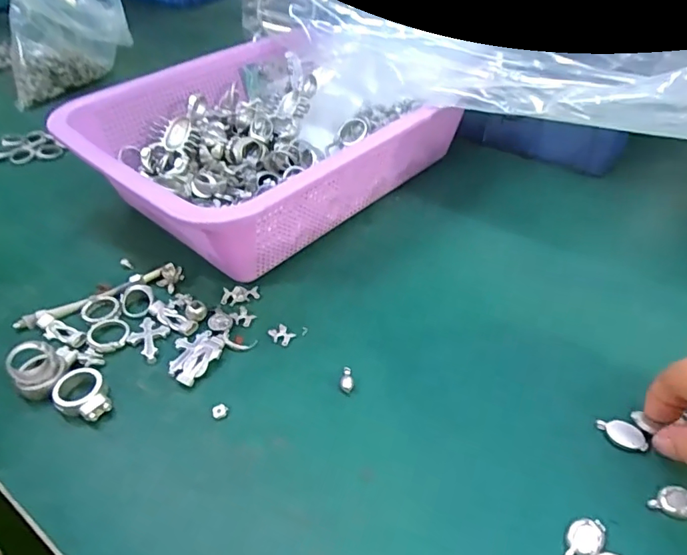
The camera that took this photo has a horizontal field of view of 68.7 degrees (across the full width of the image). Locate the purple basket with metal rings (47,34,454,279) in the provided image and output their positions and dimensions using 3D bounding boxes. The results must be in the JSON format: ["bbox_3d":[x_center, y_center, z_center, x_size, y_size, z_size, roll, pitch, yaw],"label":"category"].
[{"bbox_3d":[-0.056,-0.105,0.409,0.264,0.090,0.216,-34,52,-30],"label":"purple basket with metal rings"}]

